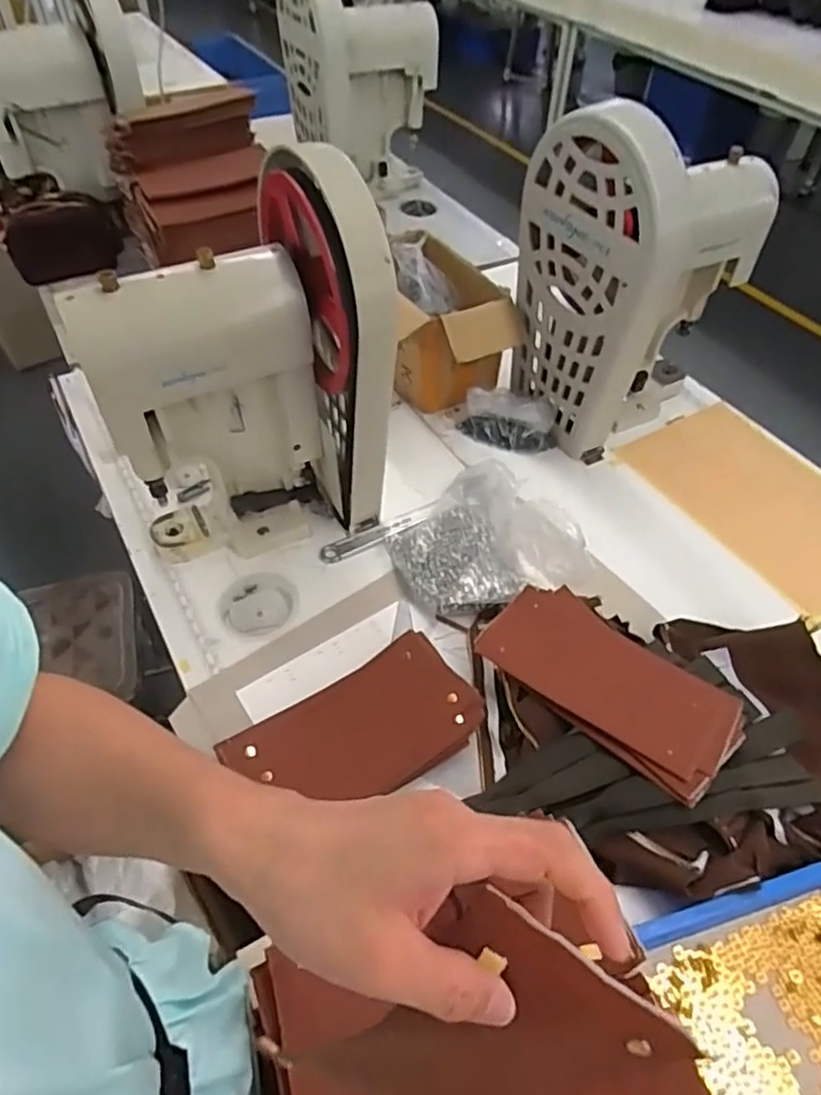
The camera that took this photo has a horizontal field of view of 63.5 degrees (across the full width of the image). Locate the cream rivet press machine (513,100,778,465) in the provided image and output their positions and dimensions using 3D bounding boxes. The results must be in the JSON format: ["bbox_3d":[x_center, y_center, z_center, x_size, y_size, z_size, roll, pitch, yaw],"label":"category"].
[{"bbox_3d":[0.326,-0.417,1.011,0.295,0.433,0.254,-34,59,-25],"label":"cream rivet press machine"}]

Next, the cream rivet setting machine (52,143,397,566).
[{"bbox_3d":[-0.199,-0.196,0.833,0.328,0.452,0.170,-13,52,-12],"label":"cream rivet setting machine"}]

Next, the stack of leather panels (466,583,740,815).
[{"bbox_3d":[0.220,0.145,0.740,0.275,0.023,0.136,35,58,24],"label":"stack of leather panels"}]

